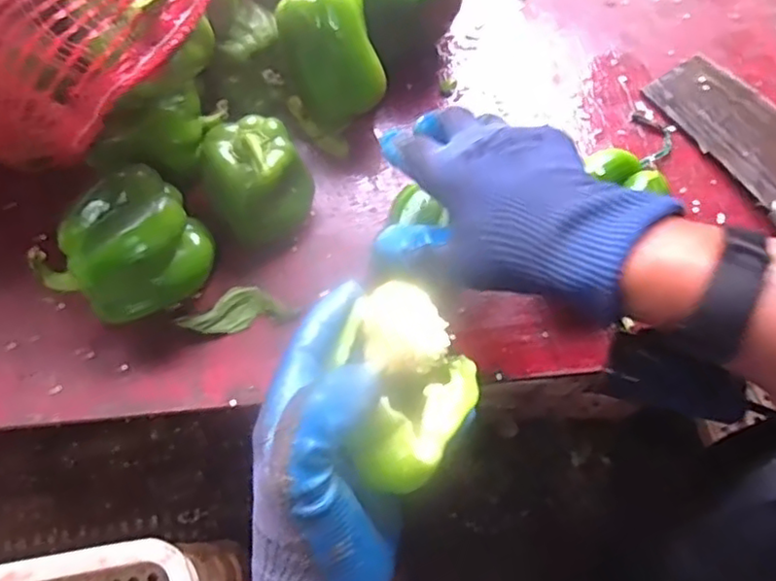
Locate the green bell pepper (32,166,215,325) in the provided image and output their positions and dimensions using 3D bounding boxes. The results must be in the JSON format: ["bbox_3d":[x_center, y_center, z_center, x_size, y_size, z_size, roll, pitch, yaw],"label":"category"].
[{"bbox_3d":[-0.175,-0.022,0.449,0.100,0.082,0.078,-43,75,-15],"label":"green bell pepper"}]

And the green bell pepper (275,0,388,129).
[{"bbox_3d":[-0.045,-0.187,0.491,0.066,0.127,0.064,-20,39,-5],"label":"green bell pepper"}]

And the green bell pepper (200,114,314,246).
[{"bbox_3d":[-0.097,-0.082,0.473,0.069,0.077,0.073,0,69,0],"label":"green bell pepper"}]

